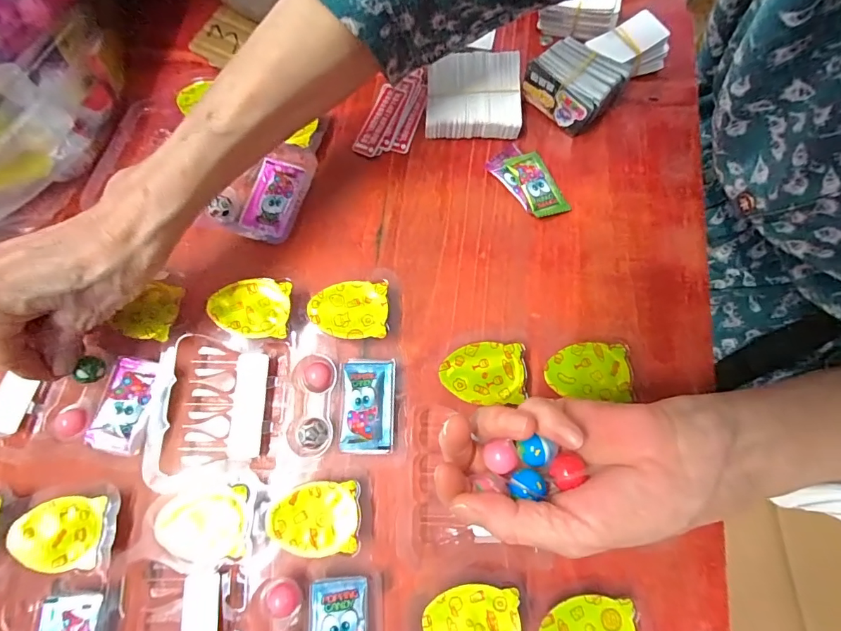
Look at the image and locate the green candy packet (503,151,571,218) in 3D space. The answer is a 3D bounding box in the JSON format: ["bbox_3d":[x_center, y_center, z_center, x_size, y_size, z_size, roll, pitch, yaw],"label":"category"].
[{"bbox_3d":[0.086,-0.097,0.310,0.027,0.010,0.054,-21,76,-4],"label":"green candy packet"}]

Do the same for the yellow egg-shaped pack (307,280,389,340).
[{"bbox_3d":[-0.047,-0.001,0.286,0.051,0.019,0.039,-3,75,0],"label":"yellow egg-shaped pack"}]

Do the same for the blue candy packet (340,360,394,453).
[{"bbox_3d":[-0.033,0.057,0.267,0.031,0.017,0.056,1,75,2],"label":"blue candy packet"}]

